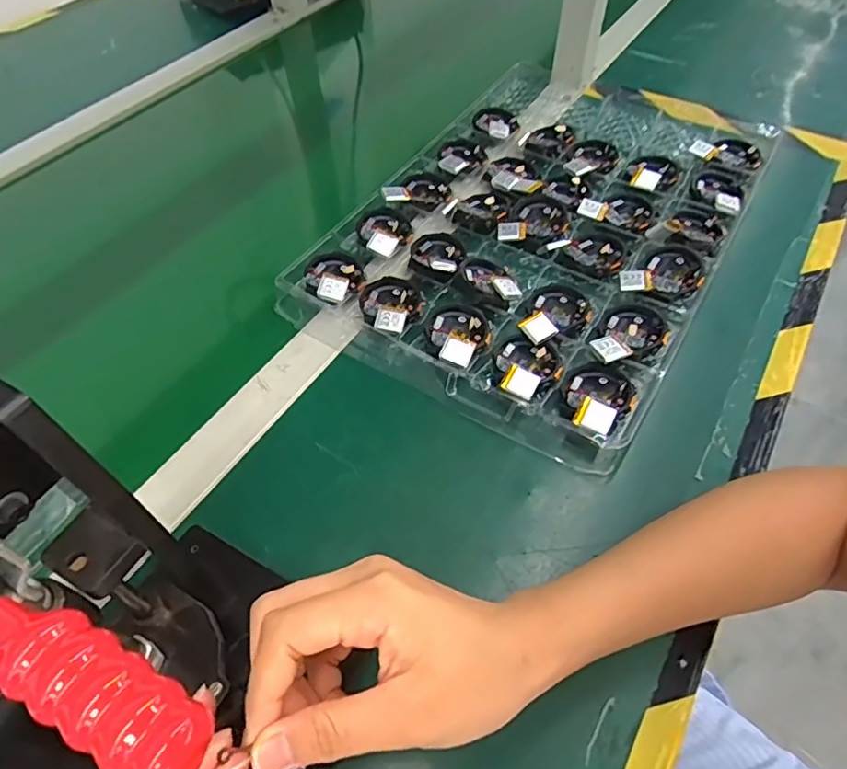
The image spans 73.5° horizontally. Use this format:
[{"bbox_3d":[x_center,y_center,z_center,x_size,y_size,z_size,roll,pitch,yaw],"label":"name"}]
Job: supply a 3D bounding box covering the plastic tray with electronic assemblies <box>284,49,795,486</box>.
[{"bbox_3d":[0.119,-0.166,0.518,0.294,0.025,0.453,28,59,20],"label":"plastic tray with electronic assemblies"}]

